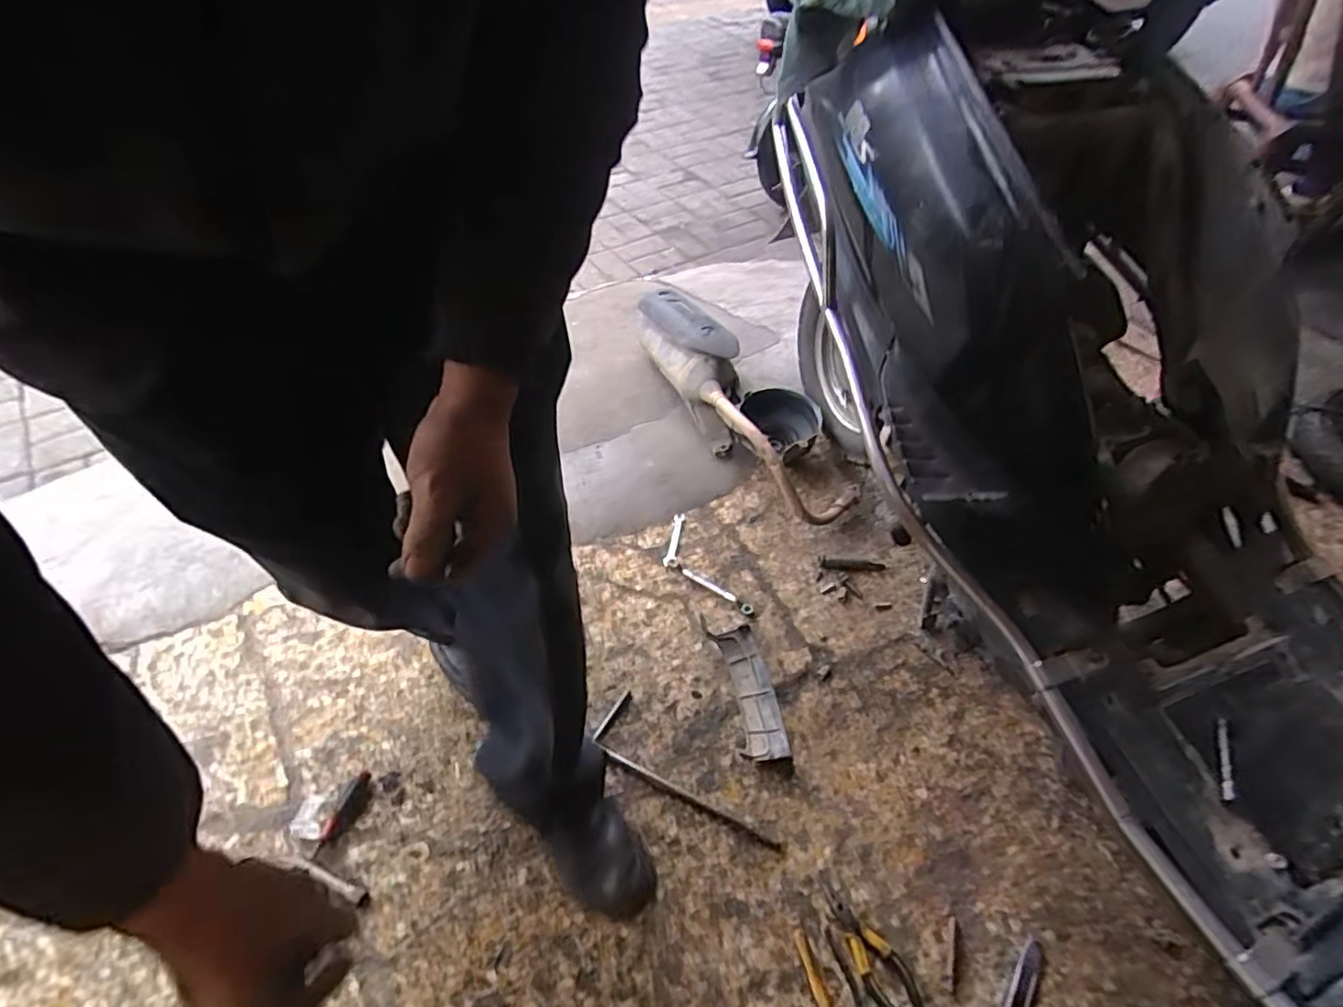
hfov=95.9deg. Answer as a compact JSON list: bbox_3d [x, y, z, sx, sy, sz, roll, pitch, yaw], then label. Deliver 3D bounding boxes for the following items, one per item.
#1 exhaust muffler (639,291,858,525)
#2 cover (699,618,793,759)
[{"bbox_3d":[0.100,-0.232,1.228,0.147,0.177,0.685,-25,57,-22],"label":"exhaust muffler"},{"bbox_3d":[0.114,0.277,0.913,0.077,0.032,0.210,-9,52,-10],"label":"cover"}]

